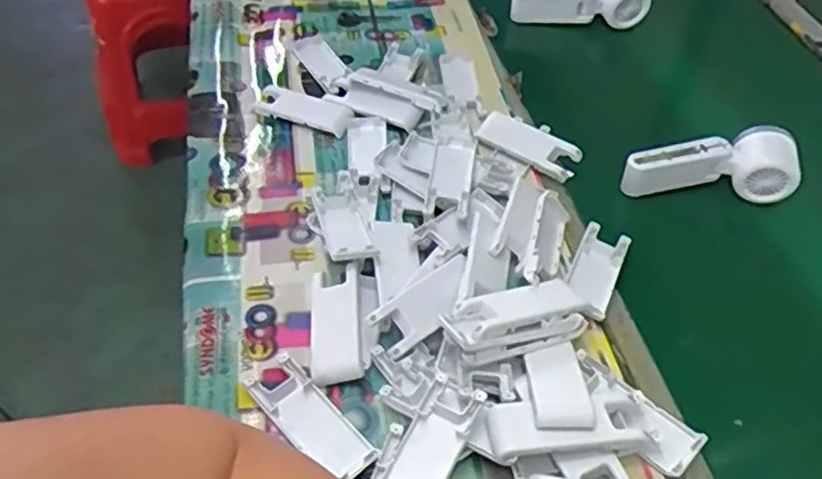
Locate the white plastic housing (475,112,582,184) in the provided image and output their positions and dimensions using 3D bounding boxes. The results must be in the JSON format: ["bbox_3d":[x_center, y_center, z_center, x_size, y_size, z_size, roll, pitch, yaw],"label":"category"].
[{"bbox_3d":[0.117,-0.098,0.688,0.105,0.010,0.051,29,53,21],"label":"white plastic housing"}]

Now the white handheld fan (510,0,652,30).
[{"bbox_3d":[0.213,-0.304,0.876,0.172,0.062,0.041,5,49,1],"label":"white handheld fan"}]

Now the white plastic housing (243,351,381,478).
[{"bbox_3d":[-0.071,0.125,0.484,0.106,0.011,0.041,38,57,26],"label":"white plastic housing"}]

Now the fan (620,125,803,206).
[{"bbox_3d":[0.288,-0.064,0.662,0.156,0.053,0.067,-8,50,-10],"label":"fan"}]

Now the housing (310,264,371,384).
[{"bbox_3d":[-0.056,0.063,0.530,0.042,0.015,0.095,-4,49,-7],"label":"housing"}]

